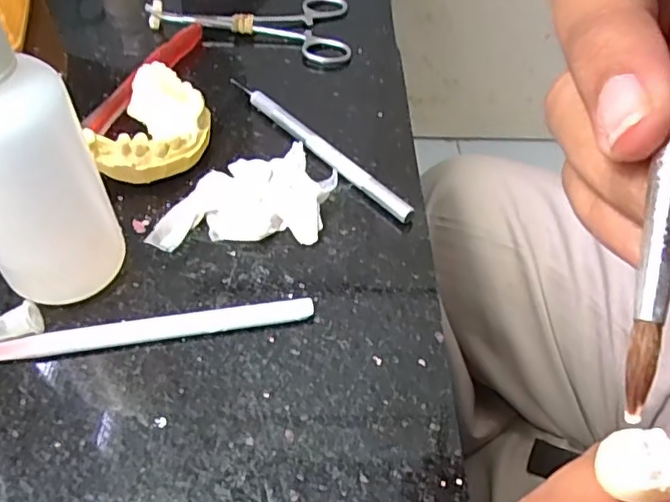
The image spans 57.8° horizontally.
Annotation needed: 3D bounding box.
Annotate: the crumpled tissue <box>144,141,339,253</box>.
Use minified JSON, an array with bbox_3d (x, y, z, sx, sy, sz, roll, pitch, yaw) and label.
[{"bbox_3d":[-0.040,-0.025,0.274,0.081,0.012,0.053,-6,50,-6],"label":"crumpled tissue"}]

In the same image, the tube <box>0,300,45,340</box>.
[{"bbox_3d":[-0.124,0.029,0.227,0.026,0.008,0.013,-16,52,-15],"label":"tube"}]

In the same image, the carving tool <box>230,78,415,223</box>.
[{"bbox_3d":[-0.012,-0.054,0.301,0.009,0.008,0.134,-35,59,-26],"label":"carving tool"}]

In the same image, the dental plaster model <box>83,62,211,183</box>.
[{"bbox_3d":[-0.088,-0.062,0.293,0.051,0.027,0.061,-9,51,-9],"label":"dental plaster model"}]

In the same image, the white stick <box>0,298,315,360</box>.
[{"bbox_3d":[-0.077,0.031,0.231,0.137,0.004,0.008,-7,50,-7],"label":"white stick"}]

